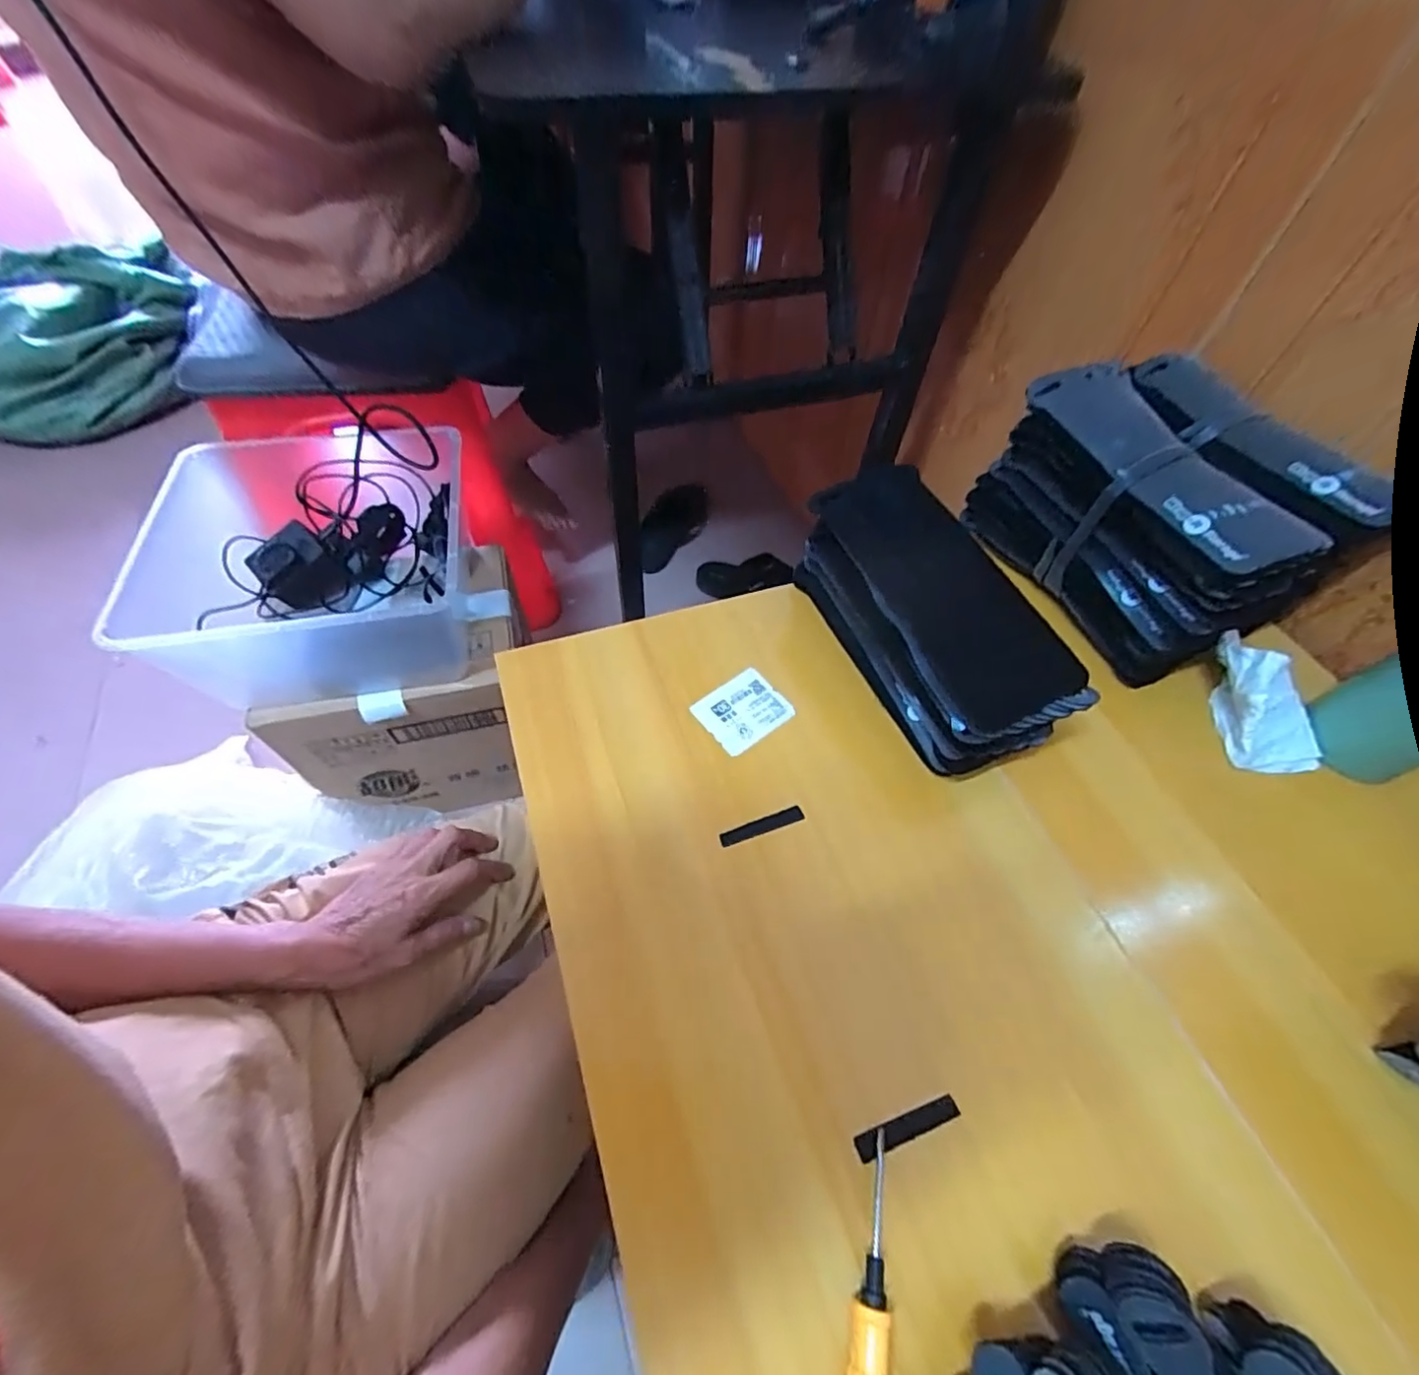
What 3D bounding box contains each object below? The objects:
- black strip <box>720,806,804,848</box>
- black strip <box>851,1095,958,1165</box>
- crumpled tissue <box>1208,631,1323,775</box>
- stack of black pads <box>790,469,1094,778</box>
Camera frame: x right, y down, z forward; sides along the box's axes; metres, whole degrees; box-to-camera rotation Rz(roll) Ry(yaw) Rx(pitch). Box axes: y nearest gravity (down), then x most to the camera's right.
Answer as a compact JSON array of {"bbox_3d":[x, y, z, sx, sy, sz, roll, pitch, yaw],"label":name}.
[{"bbox_3d":[0.033,0.086,0.367,0.054,0.004,0.010,-17,58,-13],"label":"black strip"},{"bbox_3d":[0.095,0.211,0.285,0.054,0.004,0.010,-16,58,-12],"label":"black strip"},{"bbox_3d":[0.384,0.010,0.400,0.073,0.054,0.073,7,56,3],"label":"crumpled tissue"},{"bbox_3d":[0.145,-0.050,0.409,0.085,0.086,0.216,-18,58,-14],"label":"stack of black pads"}]

